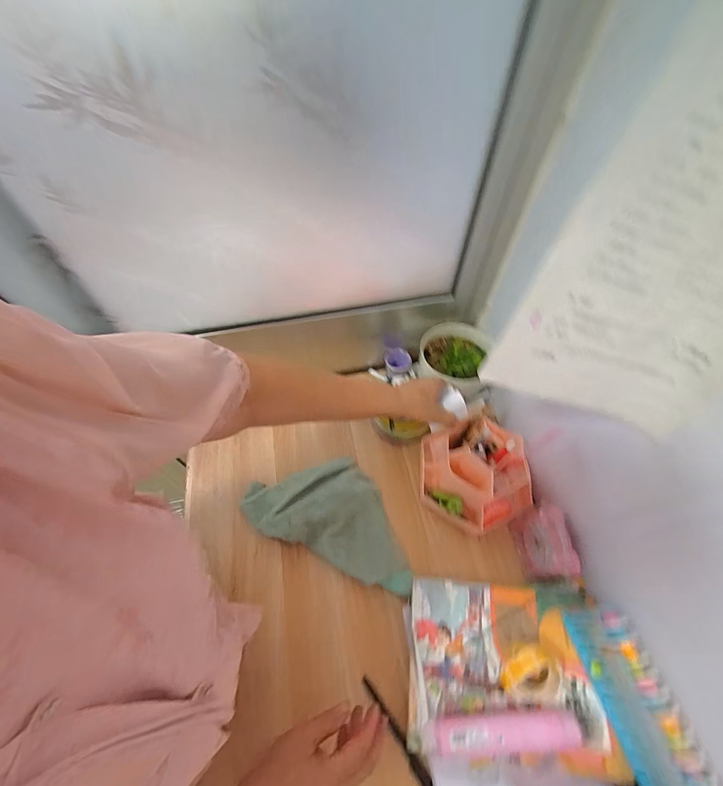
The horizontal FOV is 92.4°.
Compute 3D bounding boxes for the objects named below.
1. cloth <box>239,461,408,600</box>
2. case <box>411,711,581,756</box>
[{"bbox_3d":[-0.045,0.195,0.581,0.288,0.050,0.157,19,59,12],"label":"cloth"},{"bbox_3d":[0.157,0.405,0.410,0.197,0.039,0.036,-3,57,-2],"label":"case"}]

